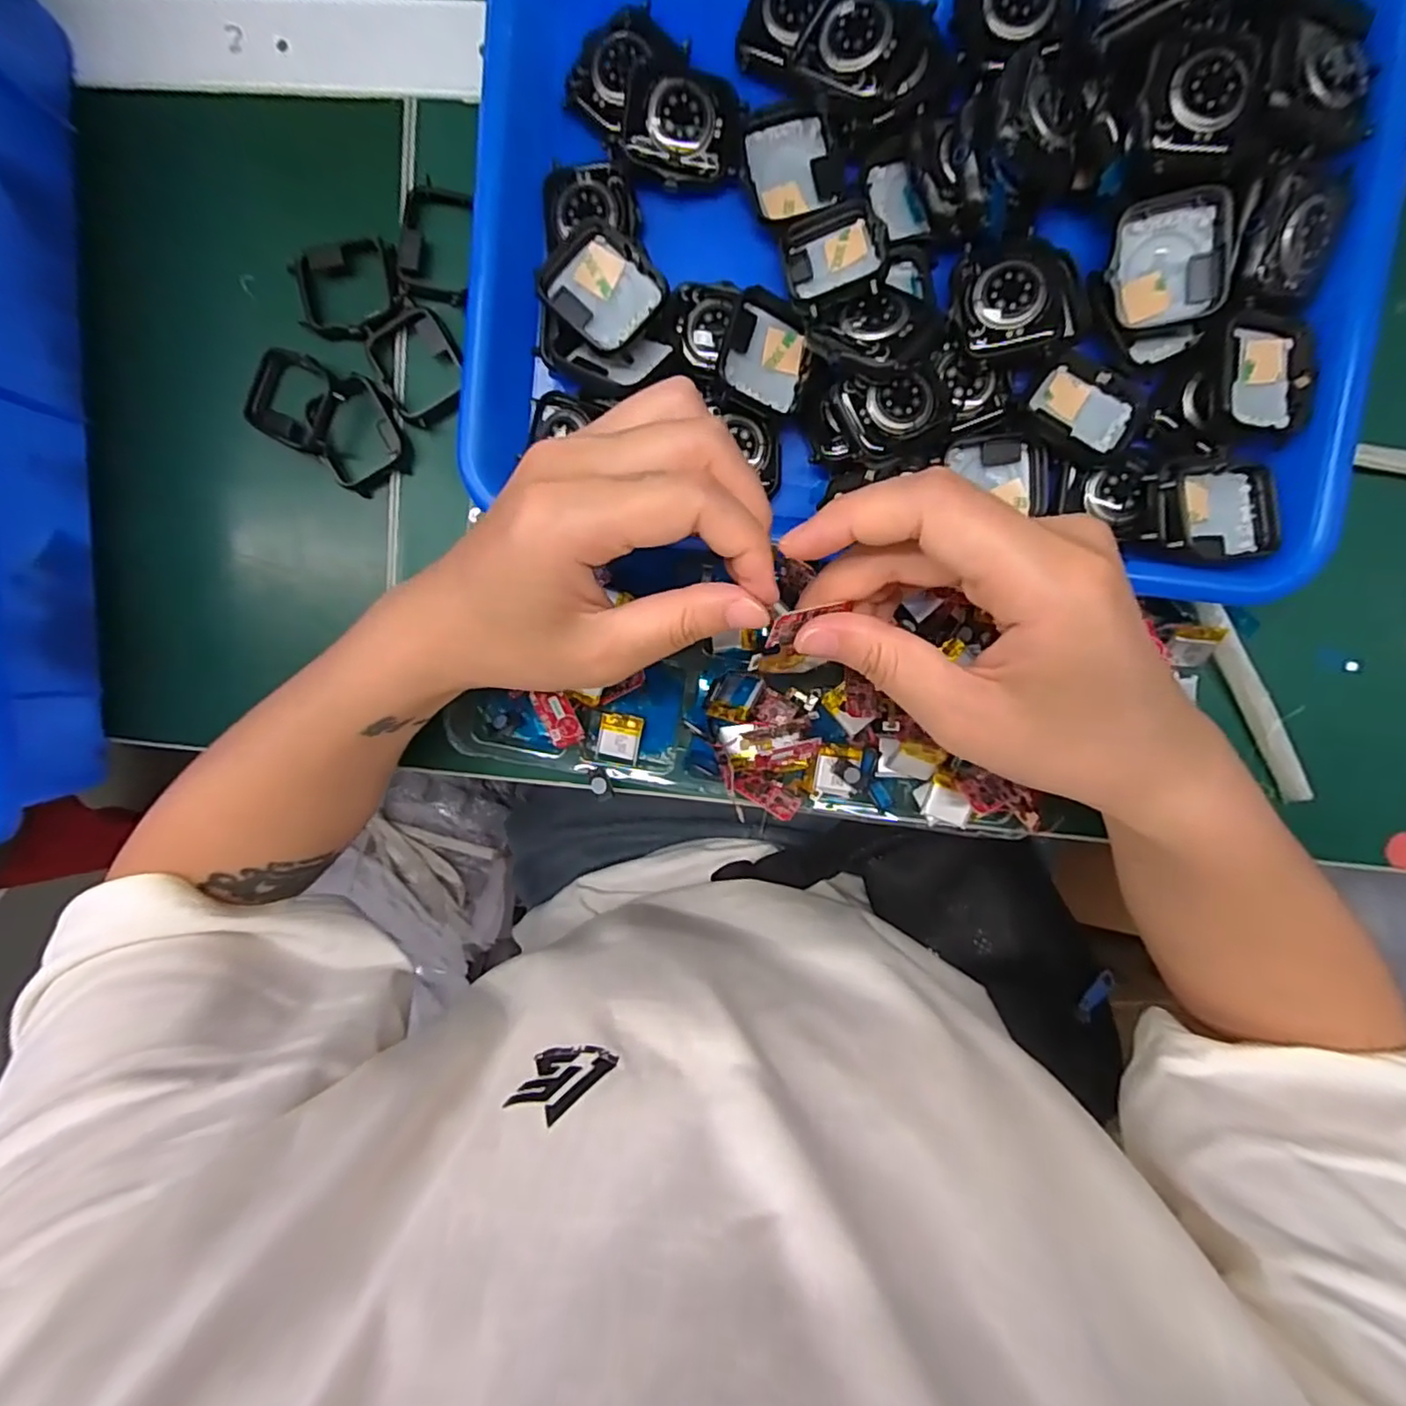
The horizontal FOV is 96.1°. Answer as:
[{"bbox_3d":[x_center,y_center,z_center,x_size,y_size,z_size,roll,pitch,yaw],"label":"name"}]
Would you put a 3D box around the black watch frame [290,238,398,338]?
[{"bbox_3d":[-0.155,-0.180,0.276,0.046,0.005,0.039,-1,94,4],"label":"black watch frame"}]

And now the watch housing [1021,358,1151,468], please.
[{"bbox_3d":[0.148,-0.114,0.241,0.041,0.006,0.034,33,95,1],"label":"watch housing"}]

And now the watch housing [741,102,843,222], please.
[{"bbox_3d":[0.033,-0.209,0.243,0.034,0.010,0.035,-14,93,5],"label":"watch housing"}]

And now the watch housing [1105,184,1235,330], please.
[{"bbox_3d":[0.170,-0.161,0.230,0.038,0.008,0.041,-2,107,16],"label":"watch housing"}]

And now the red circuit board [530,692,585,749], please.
[{"bbox_3d":[-0.063,0.007,0.278,0.014,0.004,0.026,-25,106,-7],"label":"red circuit board"}]

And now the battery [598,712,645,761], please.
[{"bbox_3d":[-0.037,0.015,0.285,0.018,0.005,0.020,11,95,3],"label":"battery"}]

